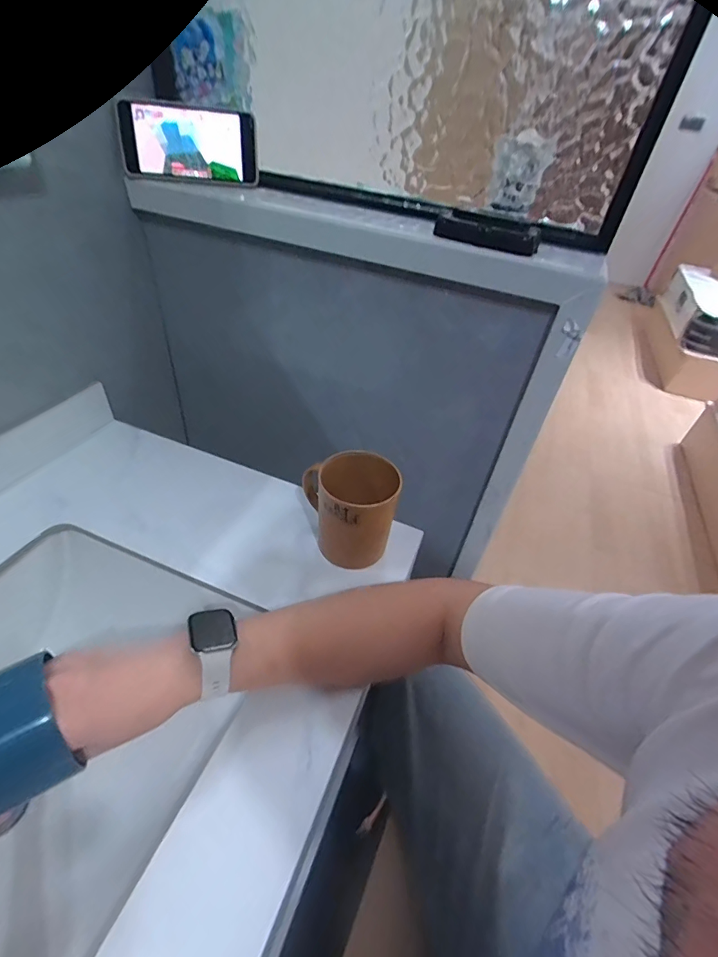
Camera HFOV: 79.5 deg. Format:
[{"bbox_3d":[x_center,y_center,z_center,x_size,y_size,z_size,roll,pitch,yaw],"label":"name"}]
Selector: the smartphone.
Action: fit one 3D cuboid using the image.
[{"bbox_3d":[-0.207,-0.408,0.528,0.159,0.074,0.008,0,27,-5],"label":"smartphone"}]

